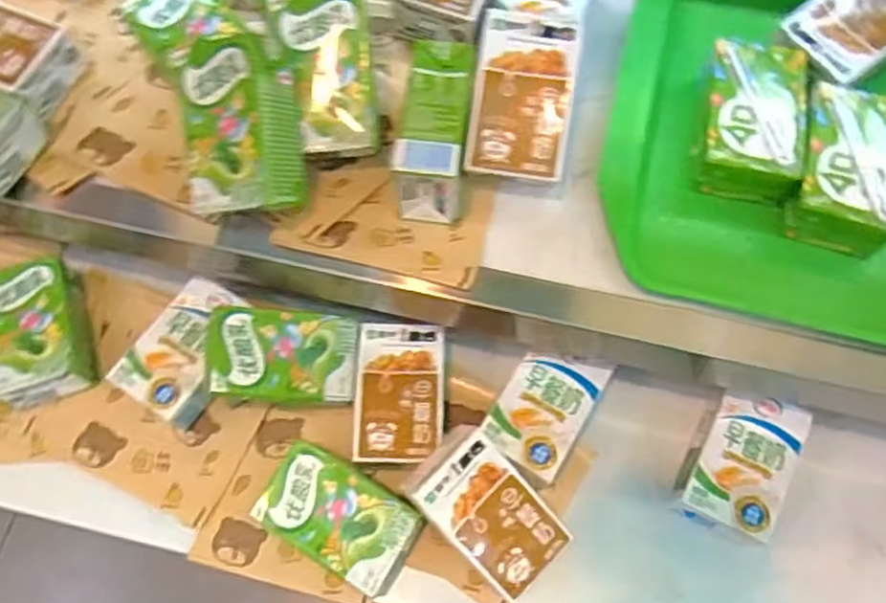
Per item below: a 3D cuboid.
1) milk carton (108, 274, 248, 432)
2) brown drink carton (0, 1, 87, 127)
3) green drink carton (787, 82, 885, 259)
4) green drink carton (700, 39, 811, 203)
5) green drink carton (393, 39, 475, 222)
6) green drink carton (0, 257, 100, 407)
[{"bbox_3d":[-0.200,0.040,0.569,0.070,0.036,0.106,29,70,11],"label":"milk carton"},{"bbox_3d":[-0.338,-0.188,0.535,0.119,0.047,0.076,23,69,9],"label":"brown drink carton"},{"bbox_3d":[0.276,-0.089,0.492,0.064,0.046,0.105,15,68,7],"label":"green drink carton"},{"bbox_3d":[0.217,-0.126,0.505,0.066,0.036,0.109,10,68,5],"label":"green drink carton"},{"bbox_3d":[-0.005,-0.118,0.491,0.042,0.061,0.108,6,68,3],"label":"green drink carton"},{"bbox_3d":[-0.332,0.021,0.581,0.067,0.044,0.114,-18,69,-7],"label":"green drink carton"}]

